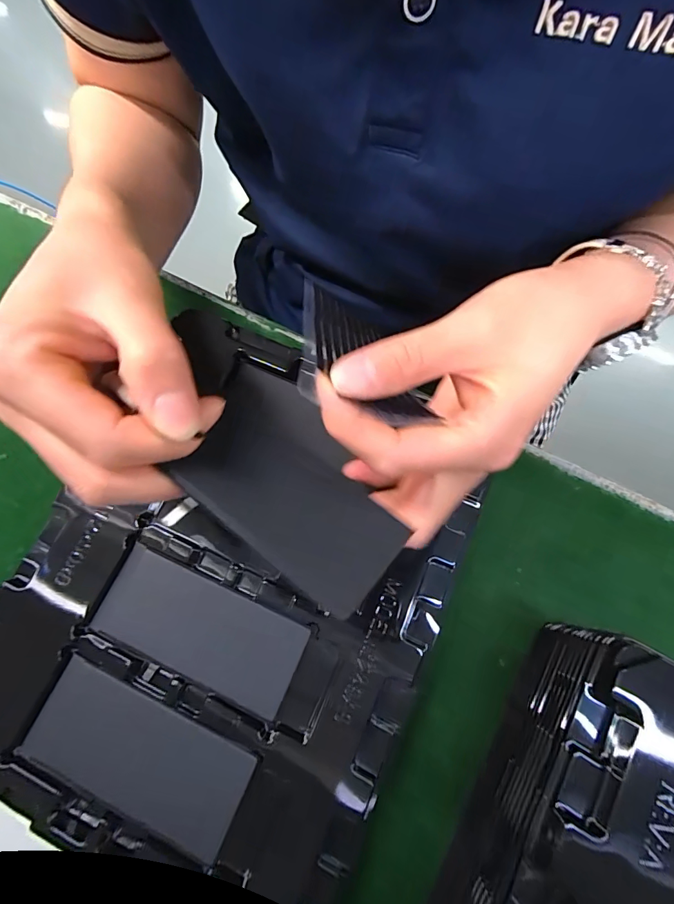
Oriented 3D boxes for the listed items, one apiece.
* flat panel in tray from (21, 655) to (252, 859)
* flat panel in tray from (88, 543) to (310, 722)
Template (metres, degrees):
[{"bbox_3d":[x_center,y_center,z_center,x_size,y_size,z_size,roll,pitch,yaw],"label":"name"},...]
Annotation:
[{"bbox_3d":[-0.098,0.148,0.206,0.108,0.004,0.049,23,72,10],"label":"flat panel in tray"},{"bbox_3d":[-0.073,0.093,0.224,0.108,0.007,0.048,22,72,10],"label":"flat panel in tray"}]

